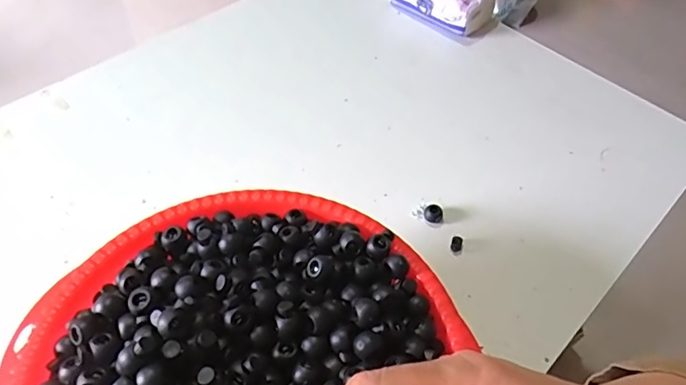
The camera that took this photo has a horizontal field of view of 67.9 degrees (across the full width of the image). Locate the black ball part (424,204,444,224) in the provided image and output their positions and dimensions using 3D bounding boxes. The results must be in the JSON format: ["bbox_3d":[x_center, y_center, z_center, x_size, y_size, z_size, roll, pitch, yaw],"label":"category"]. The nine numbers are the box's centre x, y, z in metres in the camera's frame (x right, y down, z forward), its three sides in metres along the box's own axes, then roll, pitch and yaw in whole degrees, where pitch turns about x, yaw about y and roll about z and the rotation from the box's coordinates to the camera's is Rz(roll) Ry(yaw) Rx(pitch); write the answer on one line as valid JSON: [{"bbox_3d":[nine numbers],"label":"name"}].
[{"bbox_3d":[0.078,0.018,0.437,0.016,0.011,0.014,12,53,6],"label":"black ball part"}]

